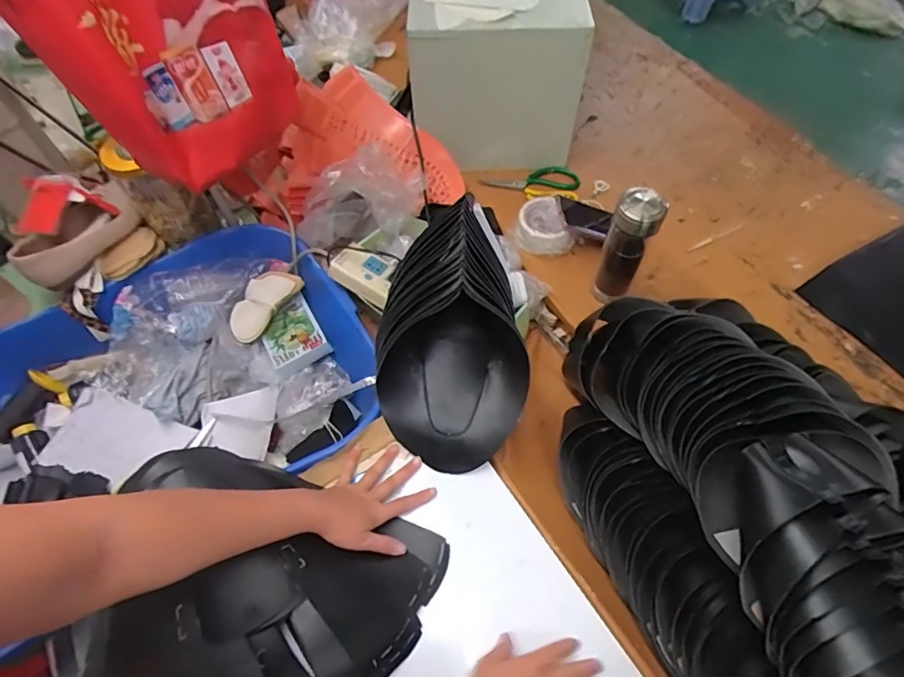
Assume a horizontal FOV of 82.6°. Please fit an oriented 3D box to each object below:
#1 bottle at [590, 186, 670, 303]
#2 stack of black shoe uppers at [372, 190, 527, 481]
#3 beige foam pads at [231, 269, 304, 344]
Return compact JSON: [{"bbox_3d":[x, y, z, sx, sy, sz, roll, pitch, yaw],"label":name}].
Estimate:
[{"bbox_3d":[0.273,-0.140,0.806,0.068,0.202,0.057,27,64,16],"label":"bottle"},{"bbox_3d":[0.001,-0.015,0.678,0.181,0.152,0.329,1,59,2],"label":"stack of black shoe uppers"},{"bbox_3d":[-0.311,-0.057,0.842,0.075,0.026,0.131,30,64,17],"label":"beige foam pads"}]

